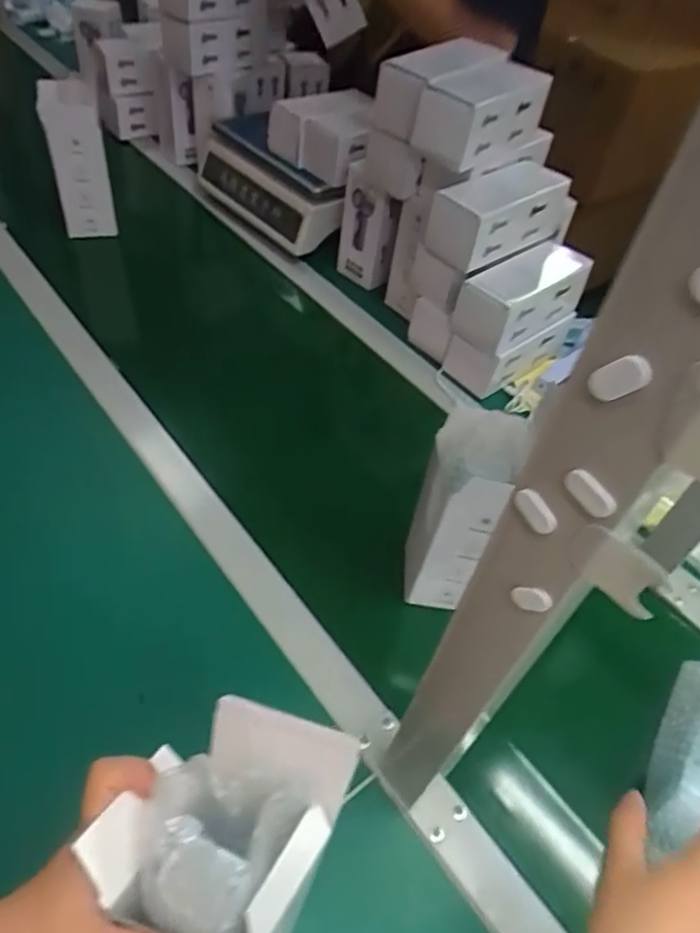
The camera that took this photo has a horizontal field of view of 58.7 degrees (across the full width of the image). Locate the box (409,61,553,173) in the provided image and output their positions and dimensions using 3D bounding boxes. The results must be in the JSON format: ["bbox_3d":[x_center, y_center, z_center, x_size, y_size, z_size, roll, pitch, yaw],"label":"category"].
[{"bbox_3d":[0.156,-0.416,0.737,0.076,0.070,0.171,36,54,23],"label":"box"}]

